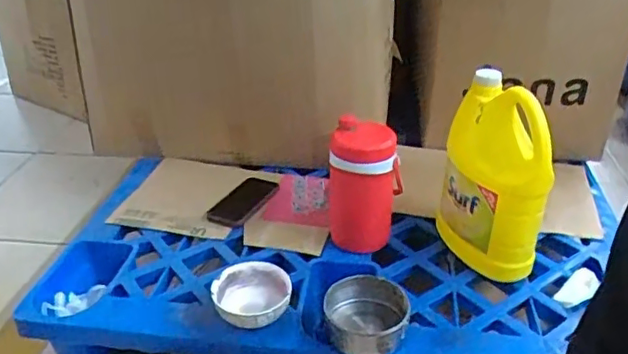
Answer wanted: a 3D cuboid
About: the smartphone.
[{"bbox_3d":[-0.140,0.046,1.162,0.084,0.009,0.174,21,38,23],"label":"smartphone"}]

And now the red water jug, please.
[{"bbox_3d":[0.086,0.024,0.999,0.108,0.228,0.101,9,31,16],"label":"red water jug"}]

